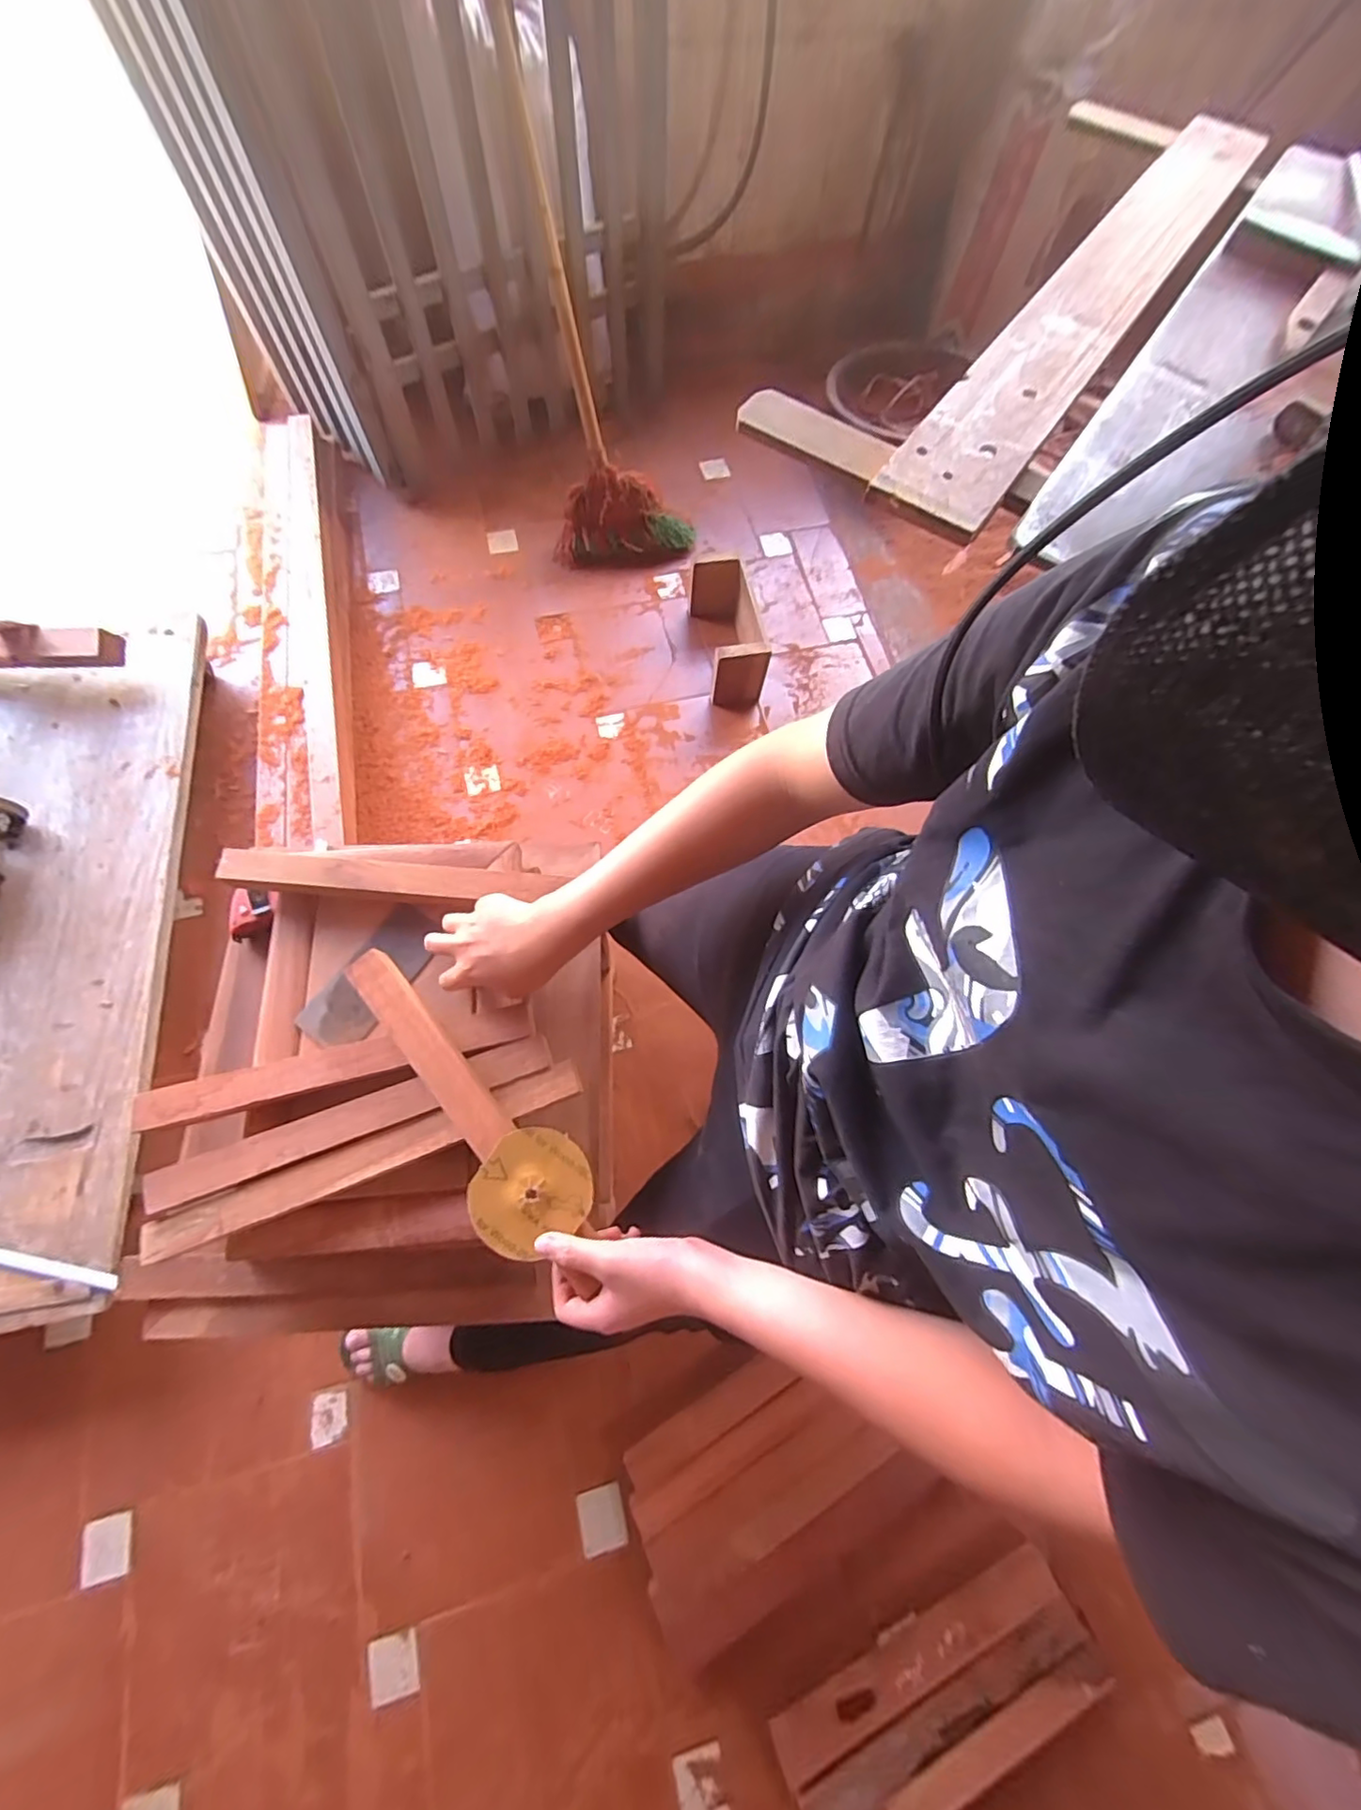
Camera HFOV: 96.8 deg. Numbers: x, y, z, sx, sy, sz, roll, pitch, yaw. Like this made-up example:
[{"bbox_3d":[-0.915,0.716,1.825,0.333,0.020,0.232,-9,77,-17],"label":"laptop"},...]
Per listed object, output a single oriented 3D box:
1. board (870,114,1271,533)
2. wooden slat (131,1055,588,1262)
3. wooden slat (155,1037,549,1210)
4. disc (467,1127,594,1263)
[{"bbox_3d":[0.471,-0.687,0.662,0.100,0.015,0.938,34,70,10],"label":"board"},{"bbox_3d":[-0.258,0.211,0.509,0.354,0.014,0.031,-19,72,-9],"label":"wooden slat"},{"bbox_3d":[-0.275,0.181,0.515,0.328,0.017,0.033,-19,72,-9],"label":"wooden slat"},{"bbox_3d":[-0.118,0.223,0.472,0.094,0.005,0.085,-36,84,-11],"label":"disc"}]

